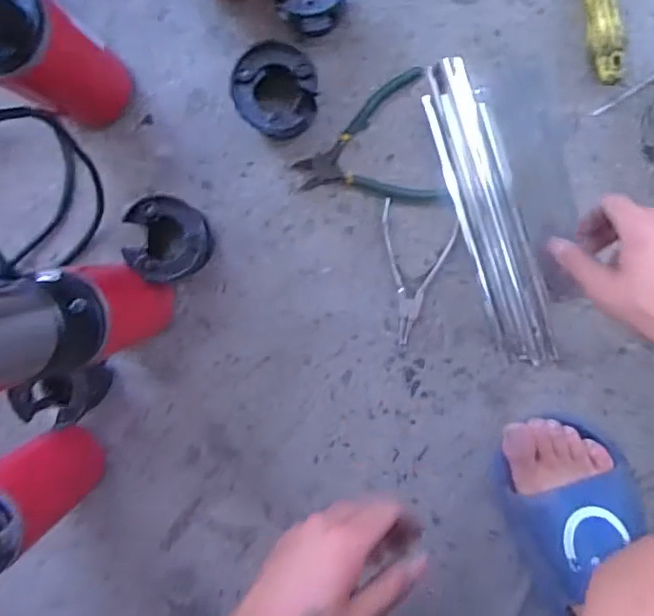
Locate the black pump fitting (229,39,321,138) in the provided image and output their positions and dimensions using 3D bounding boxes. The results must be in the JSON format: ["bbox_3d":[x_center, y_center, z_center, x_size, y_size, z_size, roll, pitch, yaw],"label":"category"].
[{"bbox_3d":[-0.043,-0.191,0.536,0.070,0.072,0.071,0,96,2],"label":"black pump fitting"}]

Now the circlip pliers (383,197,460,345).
[{"bbox_3d":[0.075,-0.031,0.574,0.072,0.006,0.126,16,97,0],"label":"circlip pliers"}]

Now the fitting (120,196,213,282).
[{"bbox_3d":[-0.142,-0.061,0.549,0.070,0.073,0.072,0,96,2],"label":"fitting"}]

